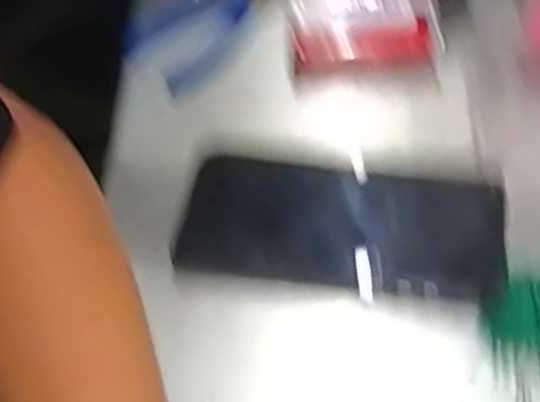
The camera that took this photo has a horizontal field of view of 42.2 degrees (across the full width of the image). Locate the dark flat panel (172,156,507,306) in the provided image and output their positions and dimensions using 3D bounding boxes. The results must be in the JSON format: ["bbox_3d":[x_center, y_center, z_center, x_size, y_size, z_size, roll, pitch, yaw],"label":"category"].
[{"bbox_3d":[0.036,0.014,0.359,0.159,0.013,0.068,8,59,8],"label":"dark flat panel"}]

